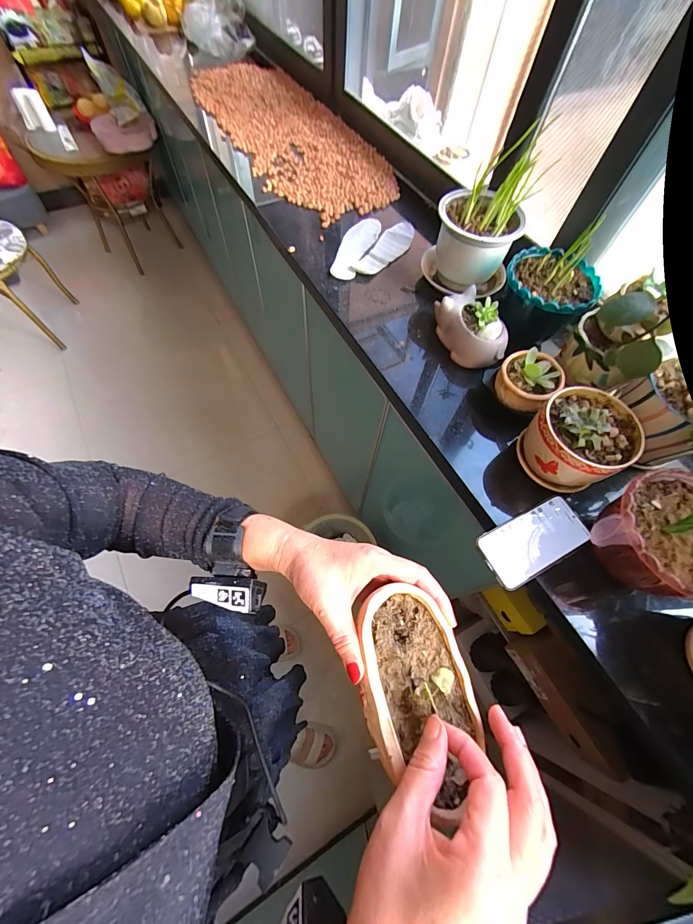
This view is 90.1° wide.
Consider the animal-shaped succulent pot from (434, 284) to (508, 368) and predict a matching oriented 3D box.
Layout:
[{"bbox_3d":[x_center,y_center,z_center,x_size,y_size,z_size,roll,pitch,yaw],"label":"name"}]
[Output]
[{"bbox_3d":[0.216,-0.248,0.596,0.080,0.099,0.157,-17,65,-10],"label":"animal-shaped succulent pot"}]

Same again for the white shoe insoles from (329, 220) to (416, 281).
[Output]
[{"bbox_3d":[0.060,-0.466,0.754,0.142,0.012,0.233,15,64,5],"label":"white shoe insoles"}]

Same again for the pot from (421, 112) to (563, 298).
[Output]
[{"bbox_3d":[0.239,-0.422,0.631,0.131,0.197,0.136,-14,65,-9],"label":"pot"}]

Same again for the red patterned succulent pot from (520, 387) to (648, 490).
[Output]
[{"bbox_3d":[0.317,-0.029,0.479,0.116,0.109,0.118,1,64,-2],"label":"red patterned succulent pot"}]

